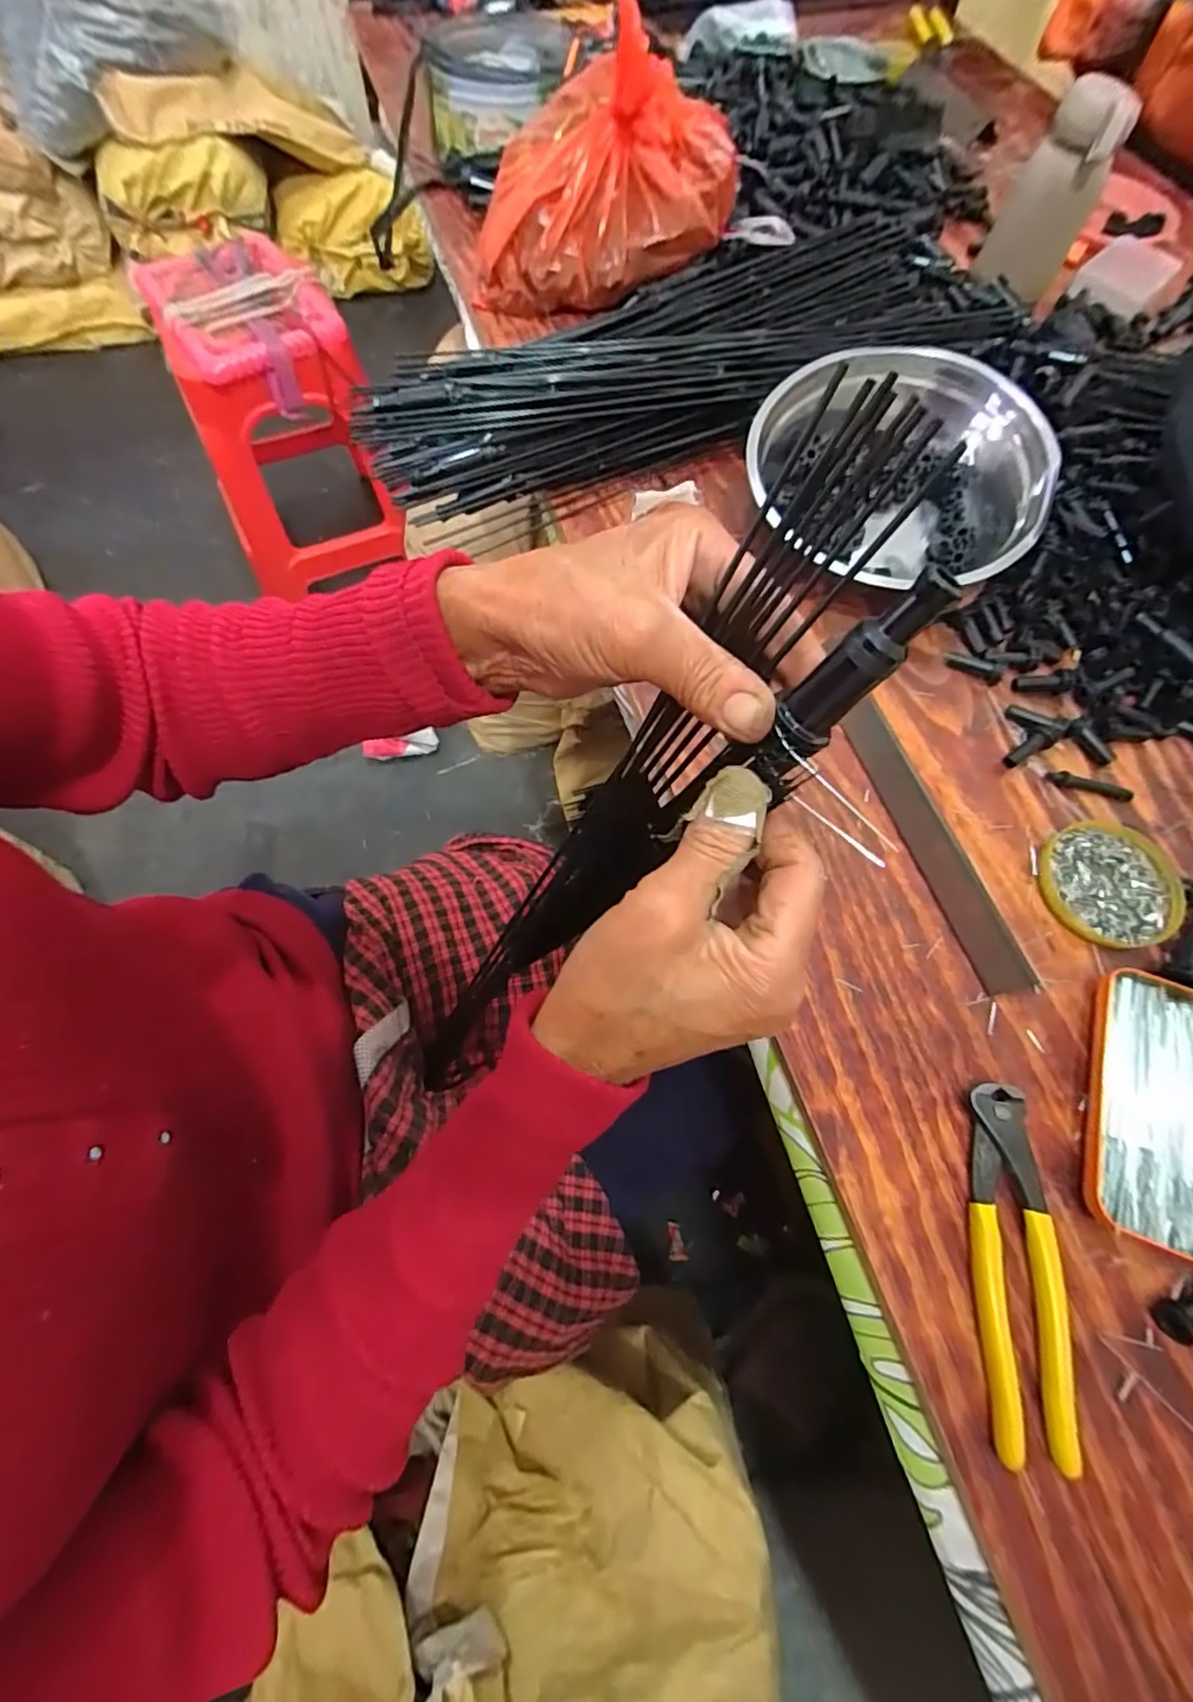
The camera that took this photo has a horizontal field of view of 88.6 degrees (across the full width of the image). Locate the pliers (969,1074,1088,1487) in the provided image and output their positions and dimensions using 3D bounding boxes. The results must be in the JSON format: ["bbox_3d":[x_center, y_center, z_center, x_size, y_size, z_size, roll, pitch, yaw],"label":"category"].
[{"bbox_3d":[0.217,0.211,0.316,0.043,0.014,0.164,7,68,1],"label":"pliers"}]

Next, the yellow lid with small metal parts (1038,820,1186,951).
[{"bbox_3d":[0.338,0.022,0.400,0.087,0.011,0.082,0,68,-1],"label":"yellow lid with small metal parts"}]

